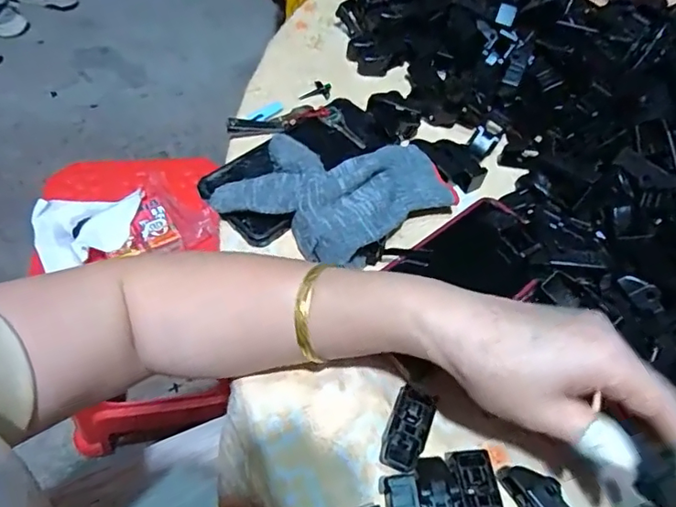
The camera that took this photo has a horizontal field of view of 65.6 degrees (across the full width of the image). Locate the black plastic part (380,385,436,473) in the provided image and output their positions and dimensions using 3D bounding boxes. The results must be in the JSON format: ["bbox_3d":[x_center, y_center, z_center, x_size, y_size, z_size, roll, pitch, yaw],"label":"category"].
[{"bbox_3d":[0.041,0.103,0.307,0.023,0.009,0.047,20,56,9],"label":"black plastic part"}]

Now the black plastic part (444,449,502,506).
[{"bbox_3d":[0.077,0.135,0.290,0.021,0.016,0.049,-2,55,-7],"label":"black plastic part"}]

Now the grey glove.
[{"bbox_3d":[0.001,-0.055,0.392,0.137,0.034,0.133,32,58,16],"label":"grey glove"}]

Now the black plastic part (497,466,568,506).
[{"bbox_3d":[0.114,0.138,0.289,0.023,0.020,0.050,-22,60,-19],"label":"black plastic part"}]

